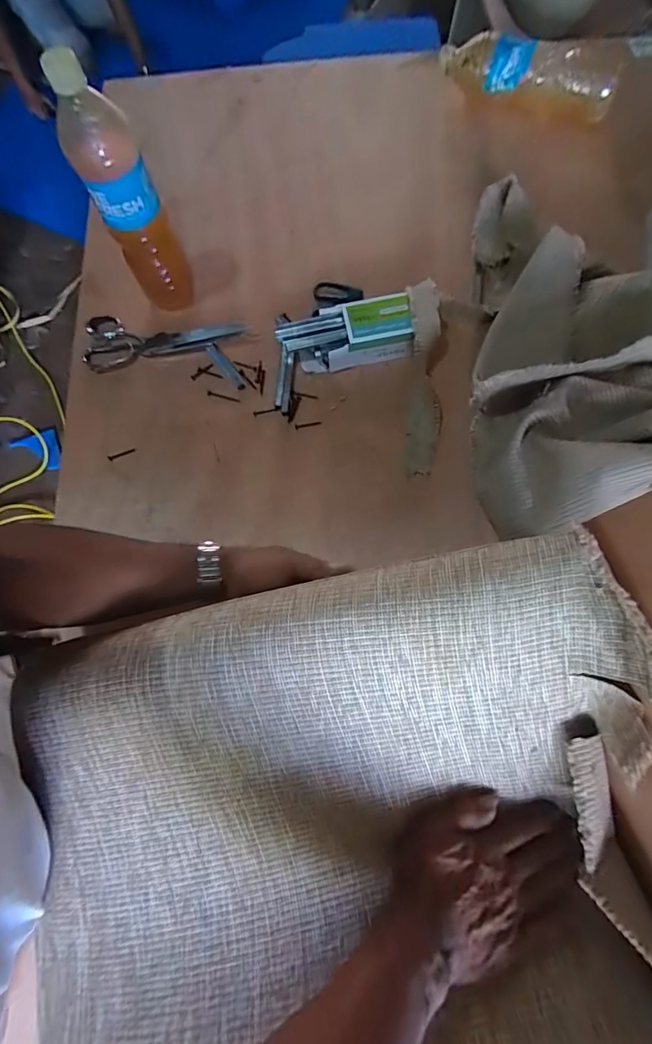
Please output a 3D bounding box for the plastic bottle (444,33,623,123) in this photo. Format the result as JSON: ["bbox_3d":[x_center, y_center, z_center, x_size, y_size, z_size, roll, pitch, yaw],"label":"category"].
[{"bbox_3d":[0.308,-0.693,0.674,0.268,0.061,0.059,19,77,7],"label":"plastic bottle"}]

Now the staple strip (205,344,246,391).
[{"bbox_3d":[-0.141,-0.222,0.626,0.014,0.007,0.084,-38,77,-8],"label":"staple strip"}]

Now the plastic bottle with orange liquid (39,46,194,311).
[{"bbox_3d":[-0.234,-0.380,0.539,0.079,0.269,0.077,-29,76,-6],"label":"plastic bottle with orange liquid"}]

